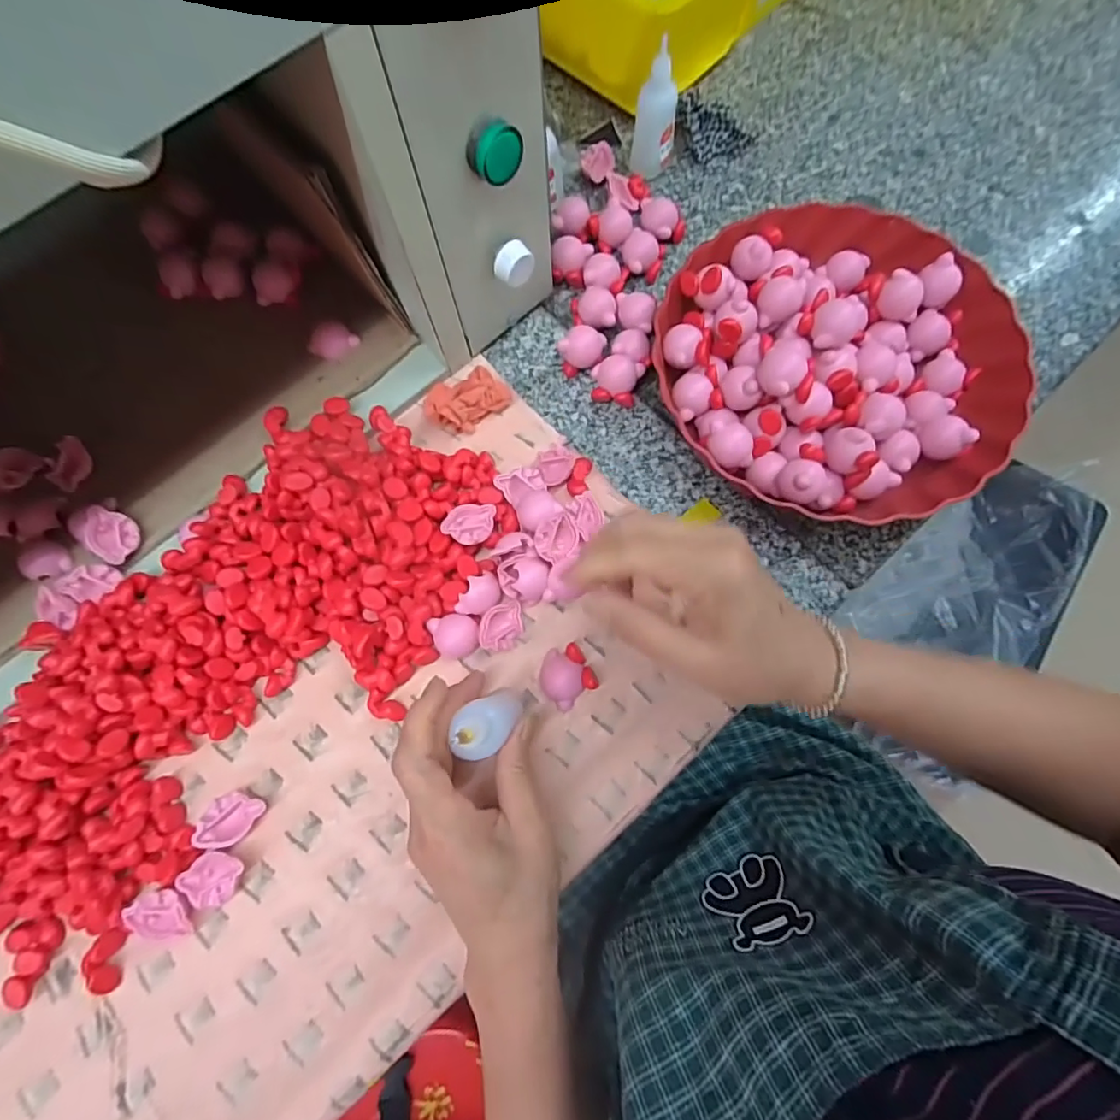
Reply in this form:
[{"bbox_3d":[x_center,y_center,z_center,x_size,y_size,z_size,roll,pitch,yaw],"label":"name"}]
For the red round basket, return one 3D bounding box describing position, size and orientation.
[{"bbox_3d":[0.192,-0.139,0.374,0.228,0.067,0.234,0,75,2],"label":"red round basket"}]

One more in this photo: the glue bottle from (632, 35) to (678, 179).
[{"bbox_3d":[0.079,-0.355,0.431,0.034,0.084,0.030,9,75,4],"label":"glue bottle"}]

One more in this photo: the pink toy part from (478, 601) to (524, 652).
[{"bbox_3d":[-0.037,0.044,0.347,0.027,0.022,0.028,-10,75,-1],"label":"pink toy part"}]

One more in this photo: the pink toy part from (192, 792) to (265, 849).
[{"bbox_3d":[-0.196,0.153,0.317,0.024,0.016,0.032,36,79,10],"label":"pink toy part"}]

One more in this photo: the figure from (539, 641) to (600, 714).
[{"bbox_3d":[0.004,0.073,0.342,0.033,0.012,0.035,-39,77,-8],"label":"figure"}]

